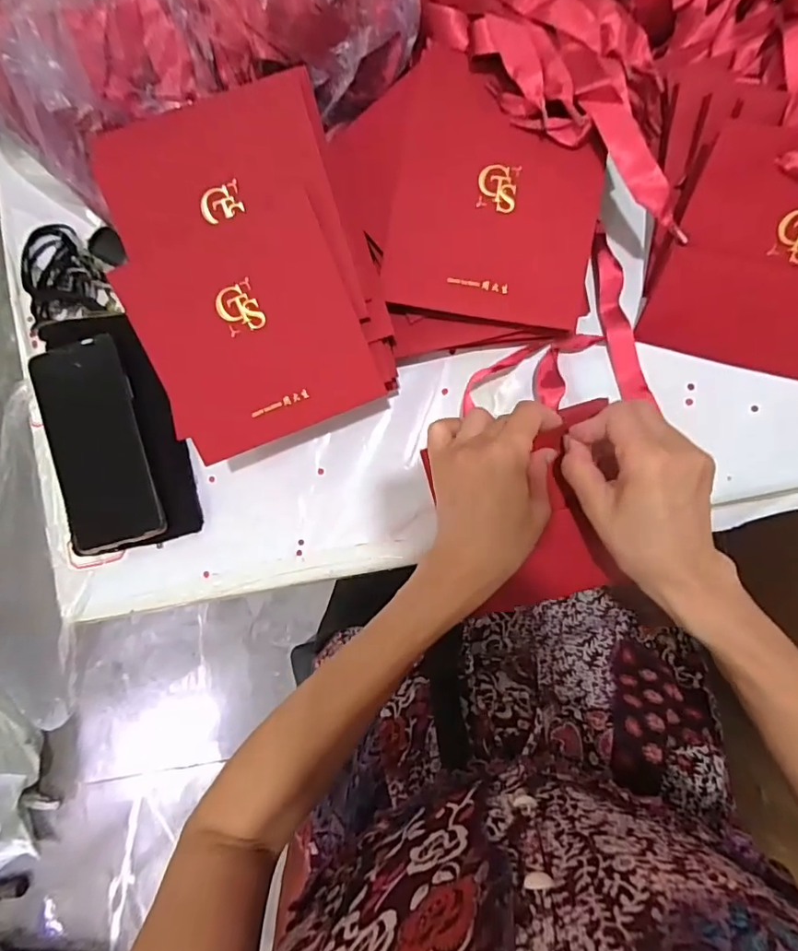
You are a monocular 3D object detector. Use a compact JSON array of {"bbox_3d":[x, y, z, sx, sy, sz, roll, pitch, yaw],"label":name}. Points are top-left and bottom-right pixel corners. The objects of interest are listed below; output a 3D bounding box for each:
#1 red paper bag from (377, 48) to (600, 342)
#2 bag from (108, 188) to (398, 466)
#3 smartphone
[{"bbox_3d":[0.072,-0.198,0.367,0.141,0.017,0.172,10,91,1],"label":"red paper bag"},{"bbox_3d":[-0.096,-0.094,0.349,0.137,0.009,0.139,-22,104,3],"label":"bag"},{"bbox_3d":[-0.247,-0.023,0.423,0.078,0.009,0.165,-14,94,2],"label":"smartphone"}]

